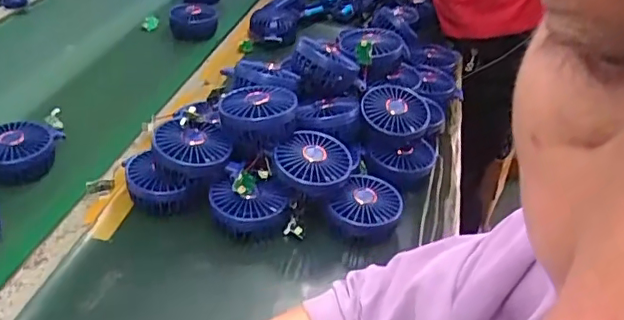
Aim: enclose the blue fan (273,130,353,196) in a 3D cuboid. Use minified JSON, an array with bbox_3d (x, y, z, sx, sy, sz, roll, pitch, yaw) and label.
[{"bbox_3d":[0.000,-0.003,0.646,0.090,0.020,0.088,9,48,-10],"label":"blue fan"}]

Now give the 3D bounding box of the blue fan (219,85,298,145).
[{"bbox_3d":[-0.064,-0.052,0.659,0.088,0.044,0.084,3,35,-3],"label":"blue fan"}]

